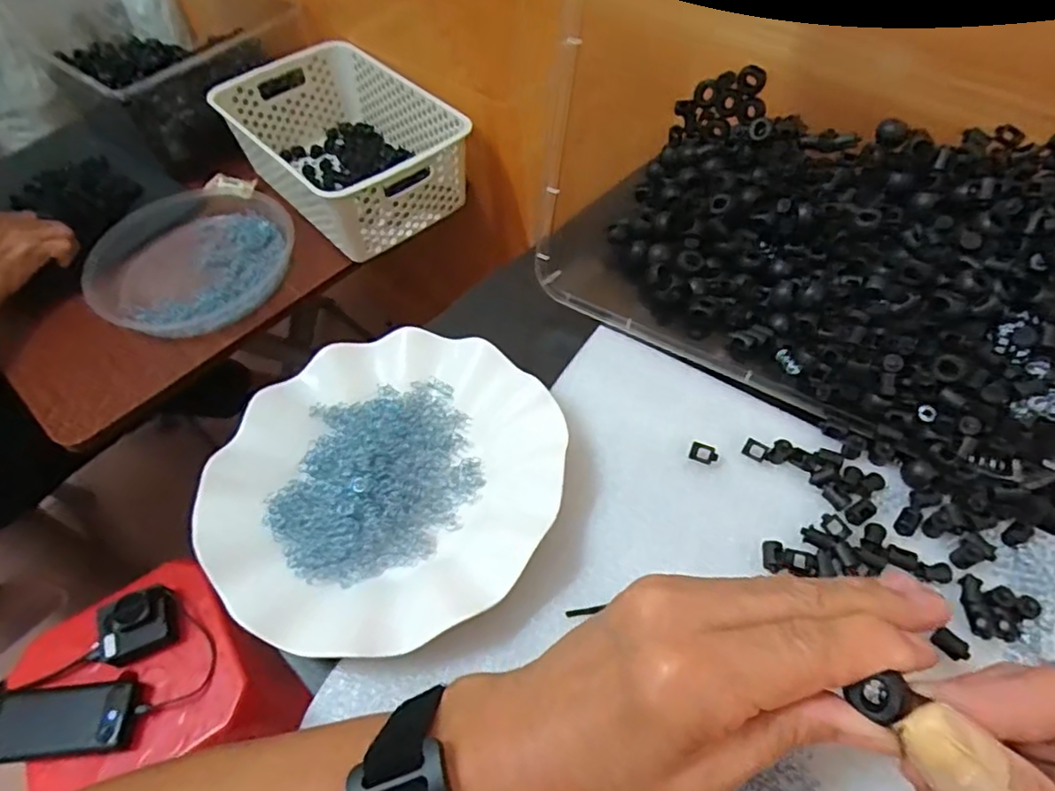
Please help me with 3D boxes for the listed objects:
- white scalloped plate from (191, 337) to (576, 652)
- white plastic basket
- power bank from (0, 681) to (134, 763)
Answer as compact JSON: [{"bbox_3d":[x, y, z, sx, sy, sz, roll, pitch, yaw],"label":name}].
[{"bbox_3d":[-0.074,0.039,0.318,0.175,0.028,0.178,-1,58,2],"label":"white scalloped plate"},{"bbox_3d":[-0.235,-0.324,0.777,0.203,0.097,0.311,-38,61,-21],"label":"white plastic basket"},{"bbox_3d":[-0.524,0.365,0.684,0.145,0.017,0.071,-5,55,-1],"label":"power bank"}]

